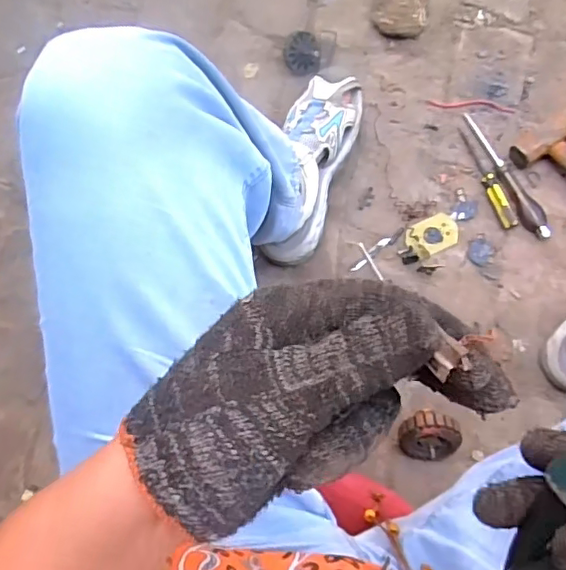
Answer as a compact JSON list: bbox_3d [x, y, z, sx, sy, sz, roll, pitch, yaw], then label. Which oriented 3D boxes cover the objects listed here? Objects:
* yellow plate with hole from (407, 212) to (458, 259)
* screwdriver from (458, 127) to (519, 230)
[{"bbox_3d":[0.210,-0.070,0.785,0.076,0.009,0.050,-29,83,-3],"label":"yellow plate with hole"},{"bbox_3d":[0.288,-0.153,0.790,0.022,0.020,0.159,-22,83,-2],"label":"screwdriver"}]

